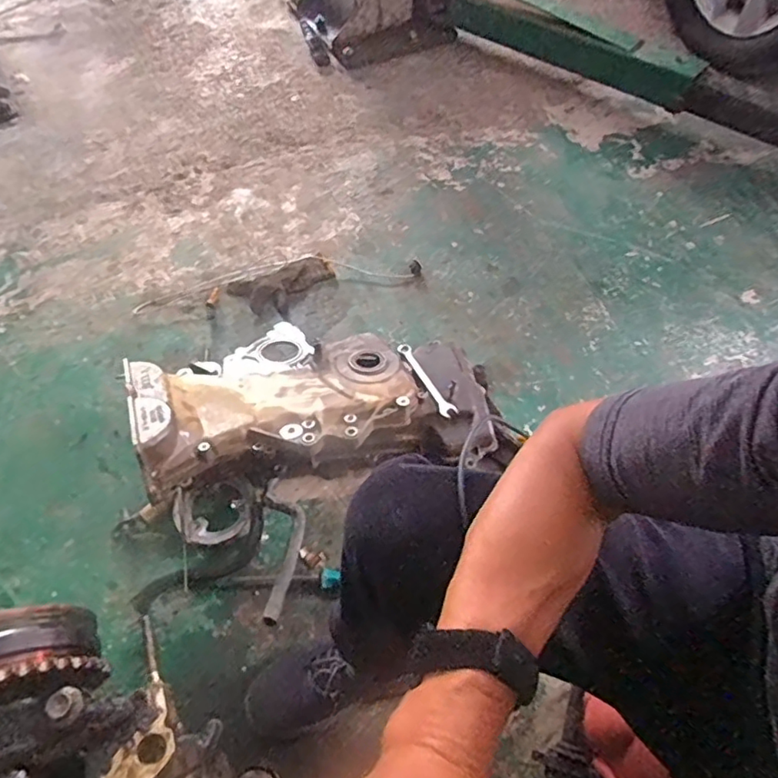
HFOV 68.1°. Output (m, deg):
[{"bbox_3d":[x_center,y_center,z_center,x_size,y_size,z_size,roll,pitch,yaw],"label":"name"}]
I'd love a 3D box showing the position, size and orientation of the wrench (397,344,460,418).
[{"bbox_3d":[0.057,-0.017,0.902,0.025,0.008,0.159,-30,56,-8],"label":"wrench"}]

